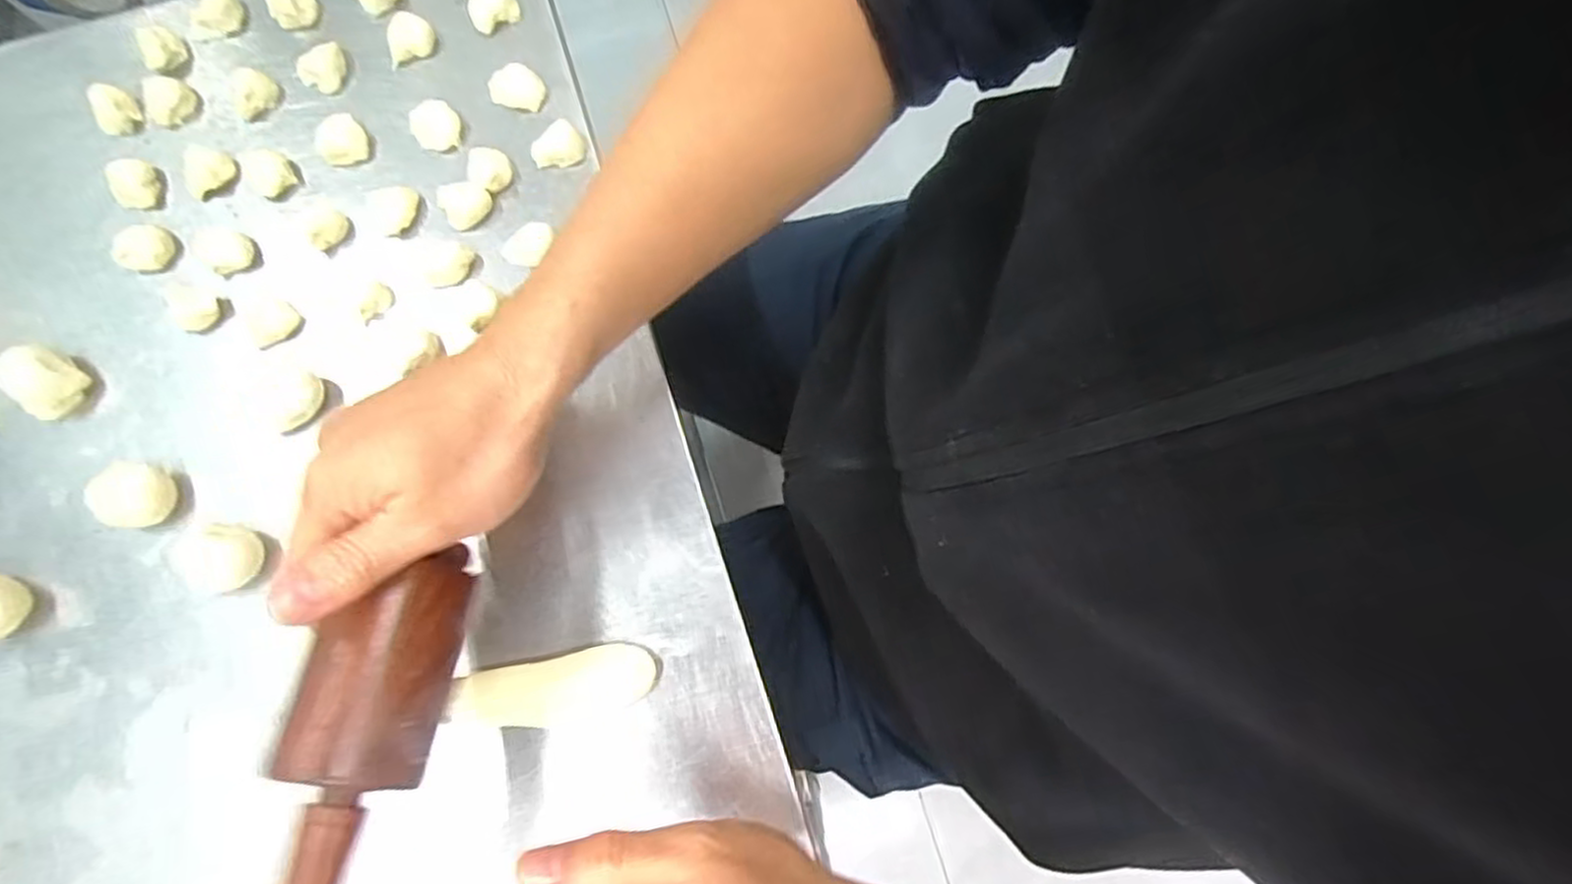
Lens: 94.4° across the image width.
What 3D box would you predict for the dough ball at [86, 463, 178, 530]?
[{"bbox_3d":[-0.354,0.029,0.397,0.034,0.023,0.034,0,80,0],"label":"dough ball"}]

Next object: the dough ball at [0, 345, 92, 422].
[{"bbox_3d":[-0.415,-0.032,0.406,0.032,0.028,0.036,17,80,3],"label":"dough ball"}]

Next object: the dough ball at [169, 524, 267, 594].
[{"bbox_3d":[-0.300,0.062,0.390,0.033,0.028,0.034,0,80,0],"label":"dough ball"}]

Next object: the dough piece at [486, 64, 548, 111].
[{"bbox_3d":[-0.164,-0.218,0.447,0.031,0.009,0.026,25,81,5],"label":"dough piece"}]

